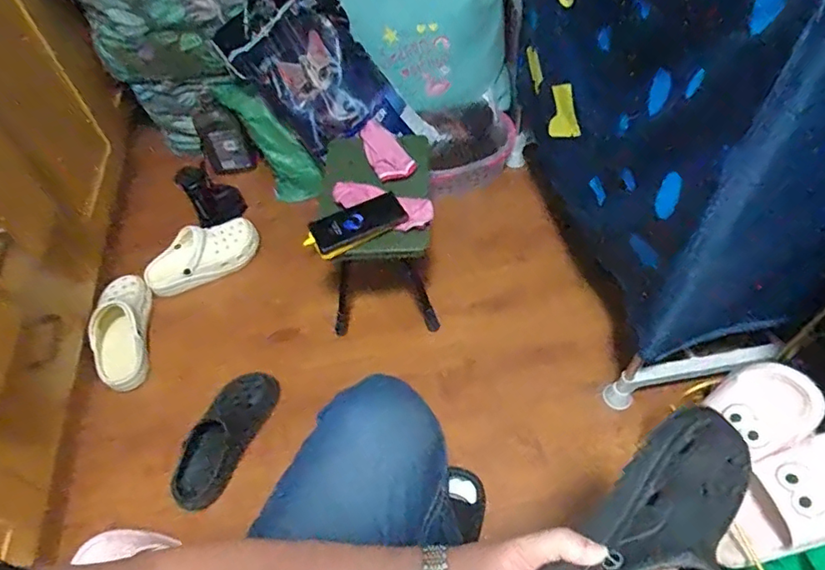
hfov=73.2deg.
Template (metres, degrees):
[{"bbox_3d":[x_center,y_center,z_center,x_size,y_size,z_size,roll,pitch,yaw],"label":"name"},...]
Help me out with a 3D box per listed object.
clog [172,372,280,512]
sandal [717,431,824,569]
[{"bbox_3d":[-0.349,0.280,1.033,0.107,0.087,0.259,26,60,22],"label":"clog"},{"bbox_3d":[0.492,0.294,0.726,0.255,0.060,0.122,-52,56,19],"label":"sandal"}]

